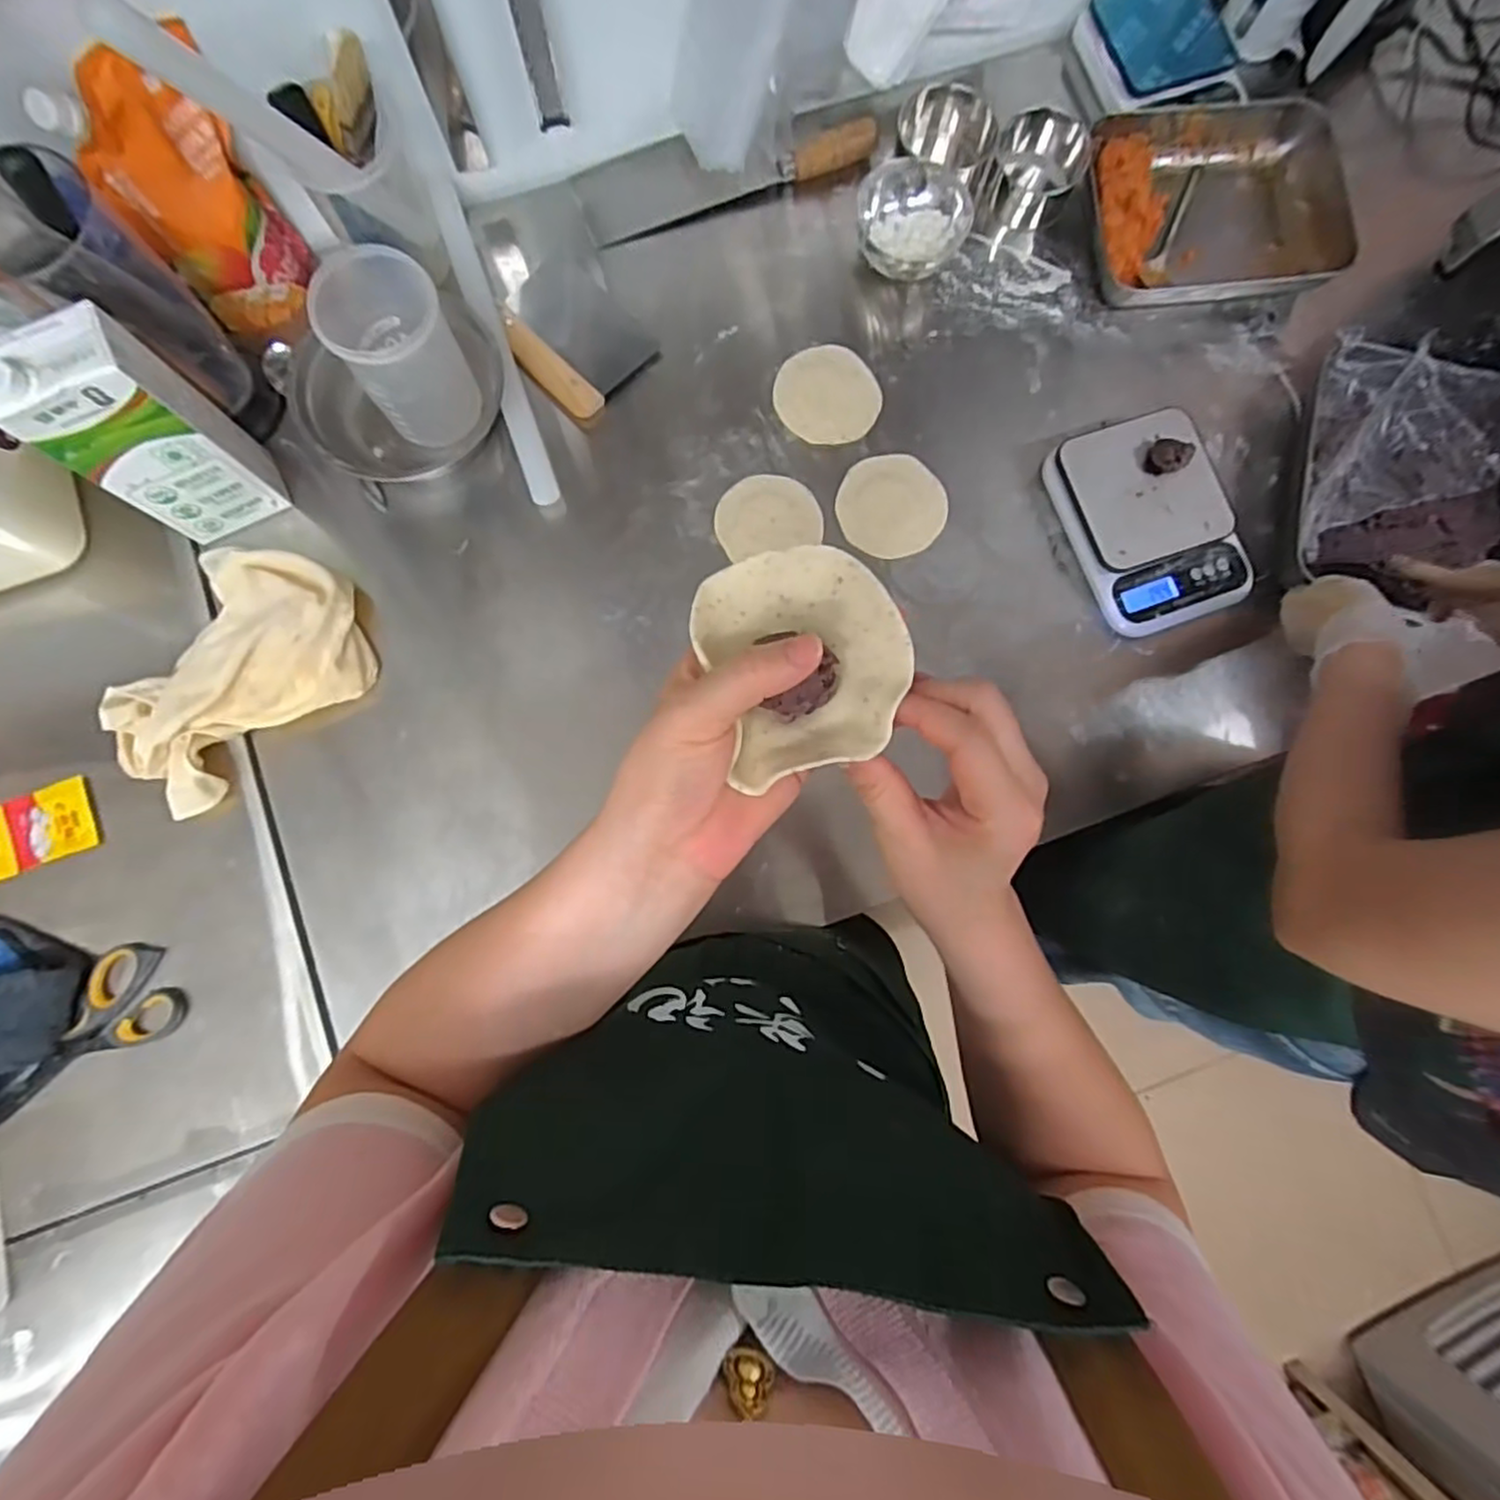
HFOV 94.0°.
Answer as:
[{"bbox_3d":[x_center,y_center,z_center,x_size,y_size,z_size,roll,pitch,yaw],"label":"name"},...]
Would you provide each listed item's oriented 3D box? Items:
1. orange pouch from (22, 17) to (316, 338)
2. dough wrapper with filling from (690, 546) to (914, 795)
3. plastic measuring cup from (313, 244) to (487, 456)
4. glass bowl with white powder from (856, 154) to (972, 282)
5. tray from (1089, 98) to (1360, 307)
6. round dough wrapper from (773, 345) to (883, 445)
[{"bbox_3d":[-0.457,-0.466,0.598,0.039,0.212,0.130,41,84,3],"label":"orange pouch"},{"bbox_3d":[0.022,-0.038,0.286,0.079,0.029,0.093,-13,84,-3],"label":"dough wrapper with filling"},{"bbox_3d":[-0.307,-0.354,0.616,0.094,0.130,0.101,0,83,-2],"label":"plastic measuring cup"},{"bbox_3d":[0.161,-0.526,0.691,0.106,0.063,0.098,0,83,-2],"label":"glass bowl with white powder"},{"bbox_3d":[0.468,-0.555,0.718,0.253,0.052,0.198,-4,83,-2],"label":"tray"},{"bbox_3d":[0.077,-0.354,0.696,0.104,0.011,0.092,31,83,2],"label":"round dough wrapper"}]

